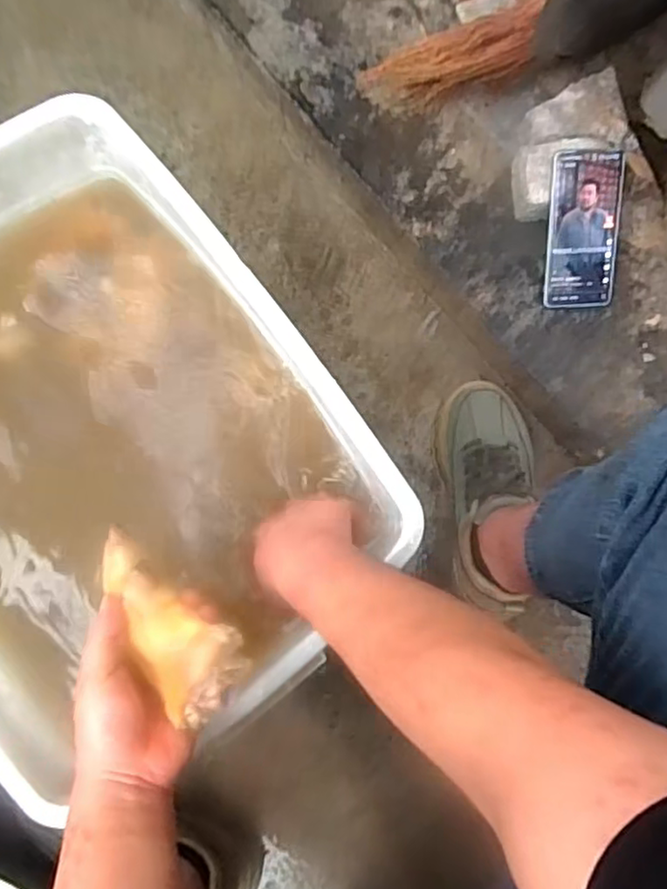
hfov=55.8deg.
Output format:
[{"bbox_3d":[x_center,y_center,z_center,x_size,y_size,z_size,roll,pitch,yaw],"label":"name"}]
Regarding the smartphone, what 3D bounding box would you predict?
[{"bbox_3d":[0.286,-0.241,0.712,0.085,0.014,0.165,-3,108,-3],"label":"smartphone"}]

